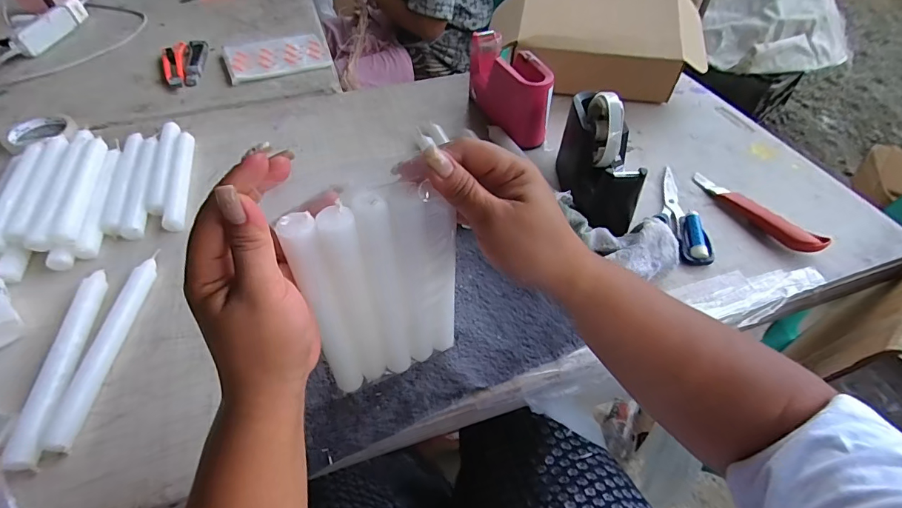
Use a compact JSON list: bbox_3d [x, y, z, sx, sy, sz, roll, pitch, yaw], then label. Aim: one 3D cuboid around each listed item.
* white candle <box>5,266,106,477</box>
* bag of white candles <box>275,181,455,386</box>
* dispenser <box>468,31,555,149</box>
[{"bbox_3d":[-0.356,0.095,0.394,0.024,0.018,0.193,-8,51,-7],"label":"white candle"},{"bbox_3d":[-0.048,0.033,0.322,0.107,0.188,0.024,-19,53,-15],"label":"bag of white candles"},{"bbox_3d":[0.088,-0.254,0.652,0.071,0.100,0.172,-12,52,-10],"label":"dispenser"}]

